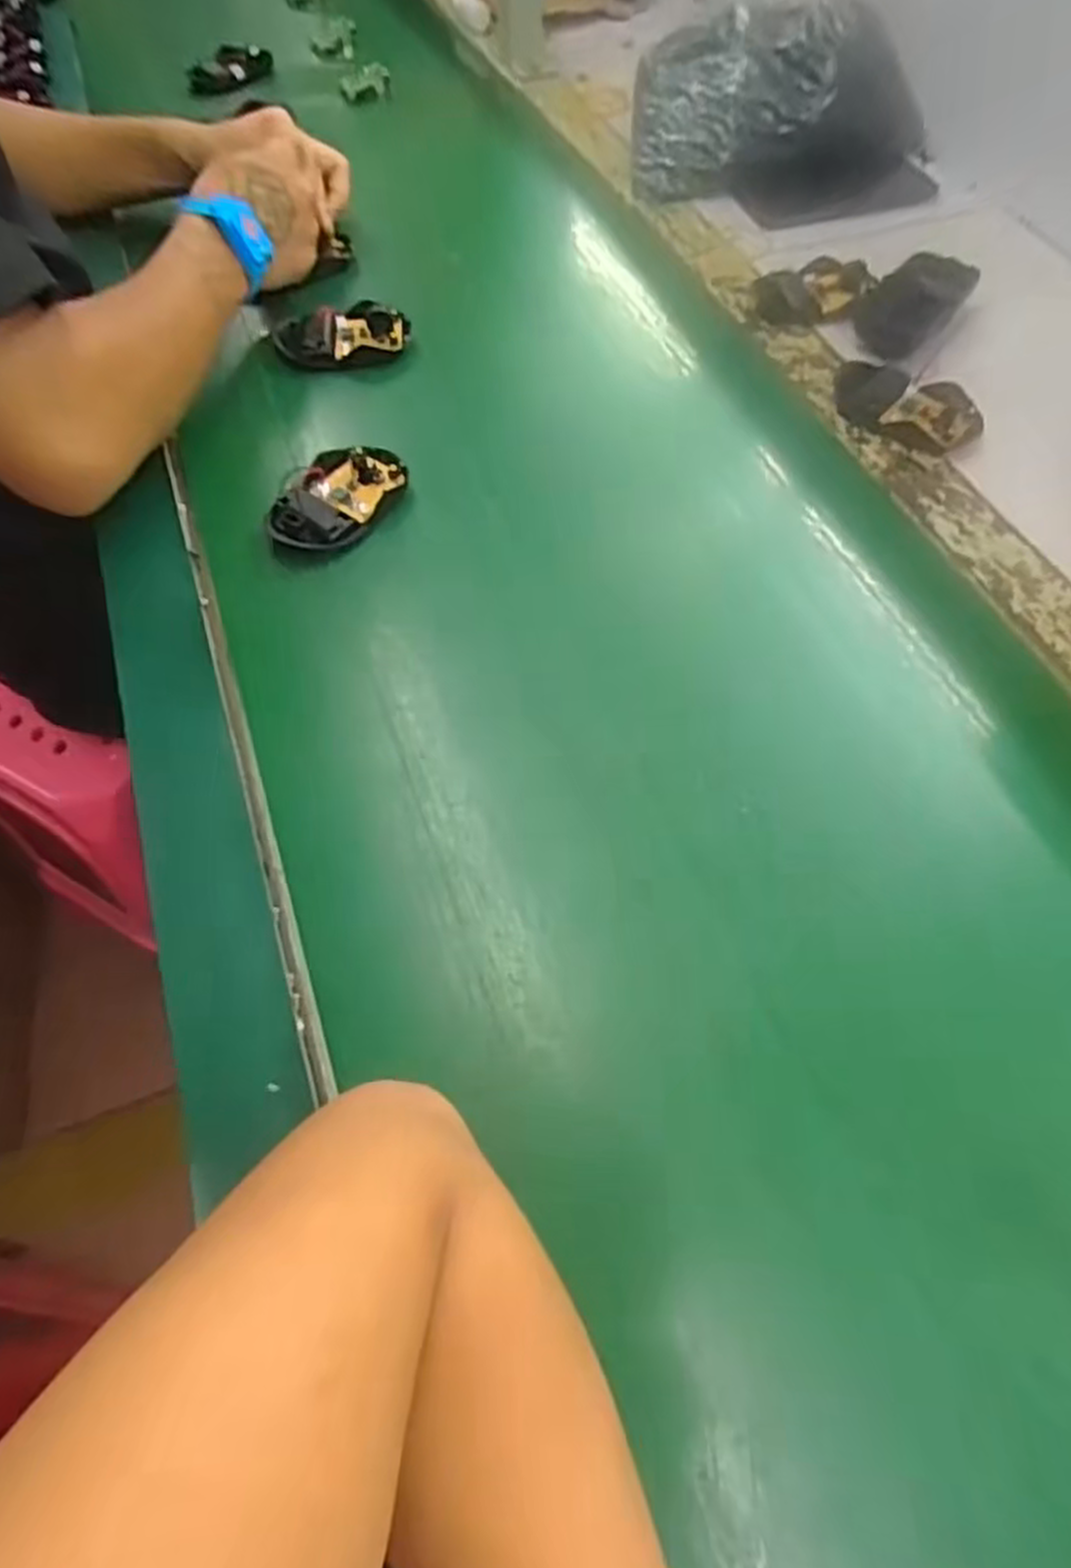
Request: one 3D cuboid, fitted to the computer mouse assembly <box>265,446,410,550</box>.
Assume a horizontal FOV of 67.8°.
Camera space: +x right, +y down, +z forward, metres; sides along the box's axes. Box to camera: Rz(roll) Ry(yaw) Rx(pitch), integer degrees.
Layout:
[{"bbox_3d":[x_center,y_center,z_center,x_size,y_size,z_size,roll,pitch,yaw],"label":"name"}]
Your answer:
[{"bbox_3d":[-0.117,-0.175,0.486,0.093,0.021,0.049,-40,66,-21],"label":"computer mouse assembly"}]

